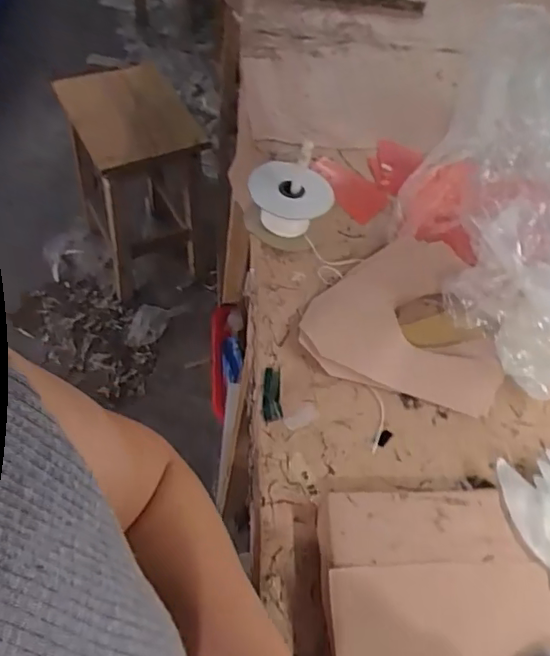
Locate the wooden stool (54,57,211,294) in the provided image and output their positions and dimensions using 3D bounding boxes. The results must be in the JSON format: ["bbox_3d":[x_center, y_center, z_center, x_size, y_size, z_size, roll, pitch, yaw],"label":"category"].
[{"bbox_3d":[-0.341,-0.351,1.430,0.237,0.460,0.344,-19,59,-19],"label":"wooden stool"}]

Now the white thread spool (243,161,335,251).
[{"bbox_3d":[0.014,-0.138,0.650,0.091,0.063,0.081,0,55,-7],"label":"white thread spool"}]

